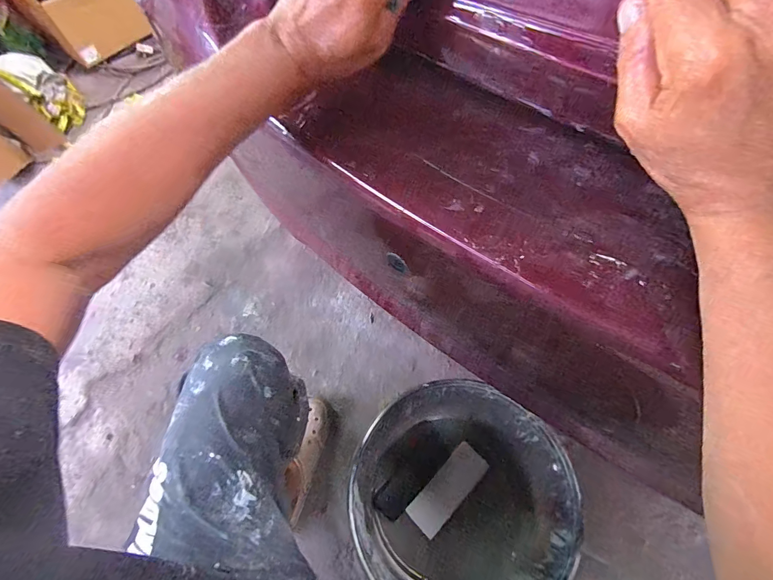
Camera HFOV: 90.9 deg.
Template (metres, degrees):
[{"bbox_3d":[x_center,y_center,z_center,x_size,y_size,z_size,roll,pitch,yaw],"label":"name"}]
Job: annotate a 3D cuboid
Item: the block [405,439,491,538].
[{"bbox_3d":[0.112,0.359,0.687,0.063,0.018,0.160,40,71,20],"label":"block"}]

